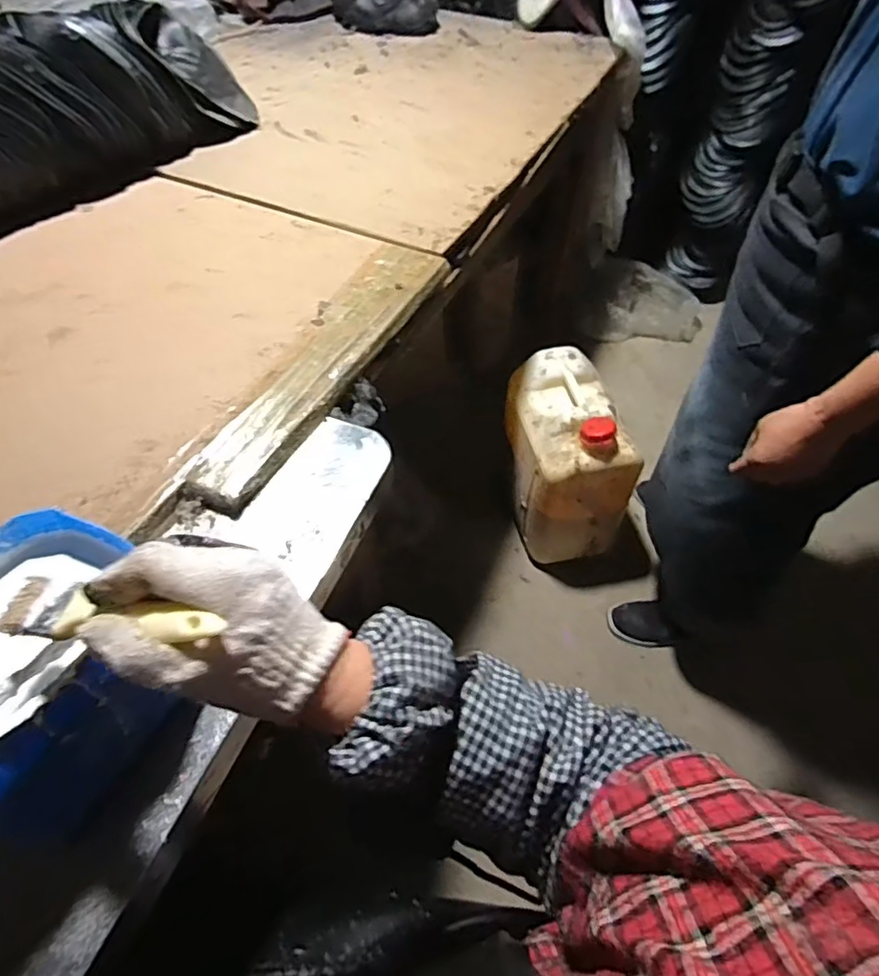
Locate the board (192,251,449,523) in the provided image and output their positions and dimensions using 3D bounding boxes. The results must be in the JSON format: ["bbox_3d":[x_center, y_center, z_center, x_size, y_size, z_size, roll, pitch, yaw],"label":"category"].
[{"bbox_3d":[-0.132,-0.164,0.709,0.096,0.014,0.480,20,56,14],"label":"board"}]

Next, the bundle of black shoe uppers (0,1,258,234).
[{"bbox_3d":[-0.621,-0.544,0.859,0.191,0.179,0.777,31,58,19],"label":"bundle of black shoe uppers"}]

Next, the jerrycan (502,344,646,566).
[{"bbox_3d":[0.270,-0.072,1.297,0.201,0.347,0.333,-12,54,-9],"label":"jerrycan"}]

